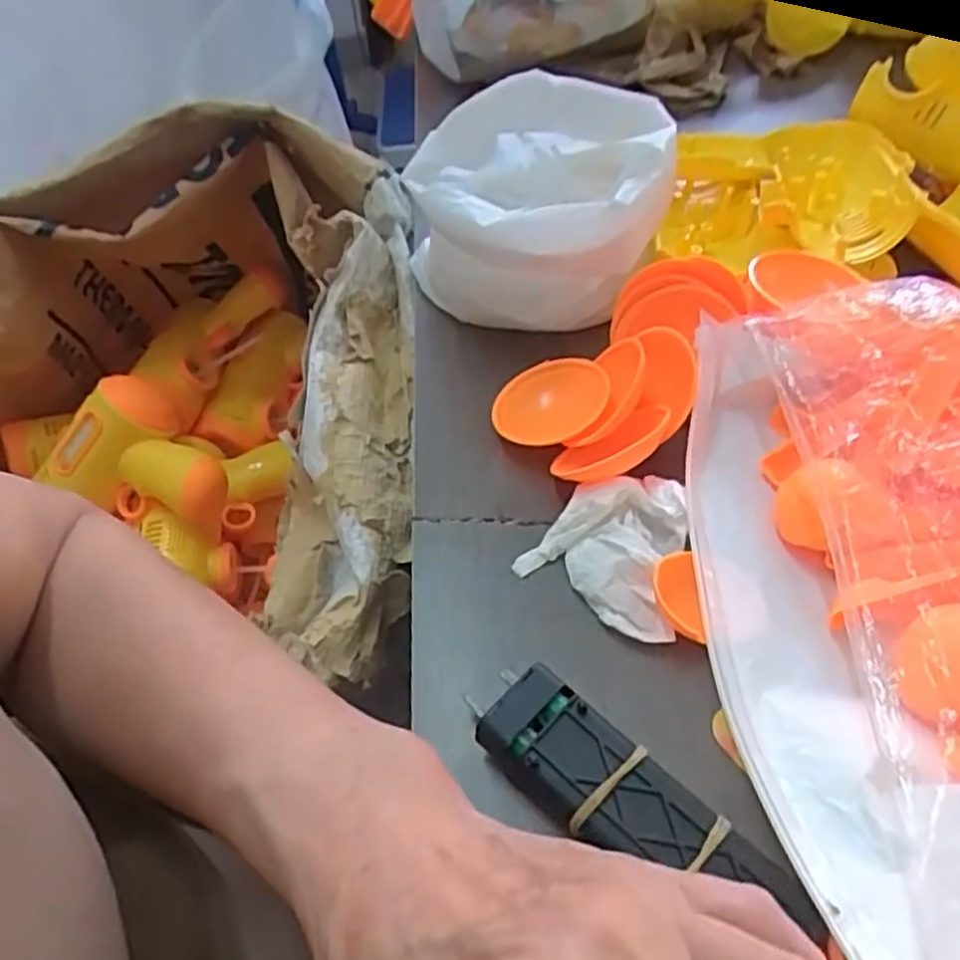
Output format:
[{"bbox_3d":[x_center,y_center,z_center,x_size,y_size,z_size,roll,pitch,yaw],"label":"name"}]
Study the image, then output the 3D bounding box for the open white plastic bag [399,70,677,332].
[{"bbox_3d":[0.028,-0.132,0.391,0.125,0.077,0.108,-9,50,-1],"label":"open white plastic bag"}]

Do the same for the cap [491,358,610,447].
[{"bbox_3d":[0.032,-0.037,0.365,0.053,0.010,0.053,-14,45,15],"label":"cap"}]

